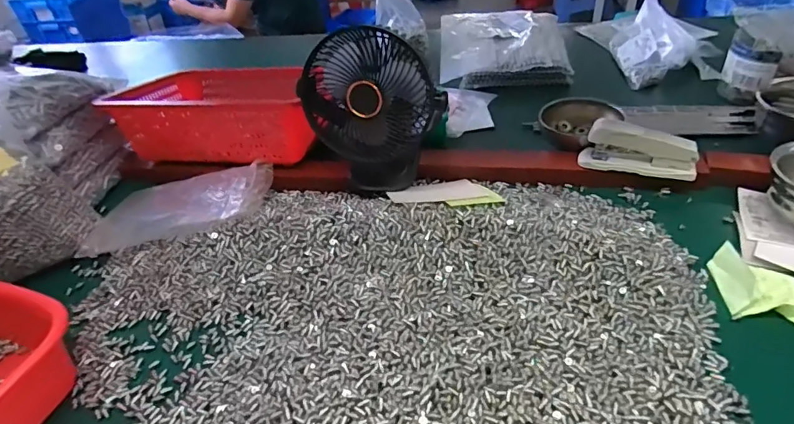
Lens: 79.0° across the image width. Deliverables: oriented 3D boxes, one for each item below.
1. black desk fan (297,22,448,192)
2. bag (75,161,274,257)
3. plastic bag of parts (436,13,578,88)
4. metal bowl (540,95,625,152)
[{"bbox_3d":[-0.028,-0.107,0.560,0.151,0.178,0.087,-10,38,-5],"label":"black desk fan"},{"bbox_3d":[-0.263,-0.009,0.585,0.198,0.056,0.131,-5,38,1],"label":"bag"},{"bbox_3d":[0.202,-0.329,0.944,0.232,0.047,0.297,1,38,8],"label":"plastic bag of parts"},{"bbox_3d":[0.244,-0.119,0.660,0.098,0.047,0.098,-4,38,3],"label":"metal bowl"}]

